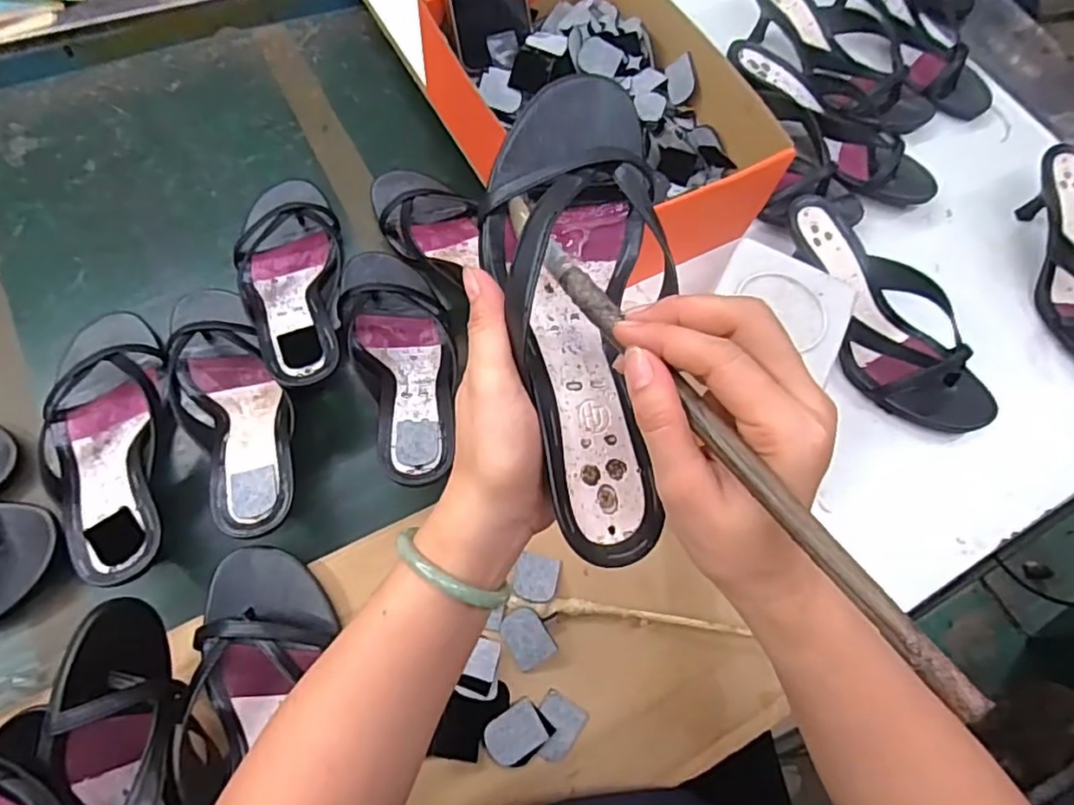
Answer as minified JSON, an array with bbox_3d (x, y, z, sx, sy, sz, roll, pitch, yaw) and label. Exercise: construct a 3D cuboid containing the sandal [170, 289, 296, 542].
[{"bbox_3d":[-0.237,-0.005,0.498,0.080,0.053,0.246,-25,56,-14],"label":"sandal"}]

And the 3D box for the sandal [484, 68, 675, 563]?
[{"bbox_3d":[0.020,-0.048,0.306,0.086,0.059,0.237,-1,76,-4],"label":"sandal"}]

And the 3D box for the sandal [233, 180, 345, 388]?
[{"bbox_3d":[-0.213,-0.108,0.548,0.091,0.051,0.240,-13,54,-9],"label":"sandal"}]

